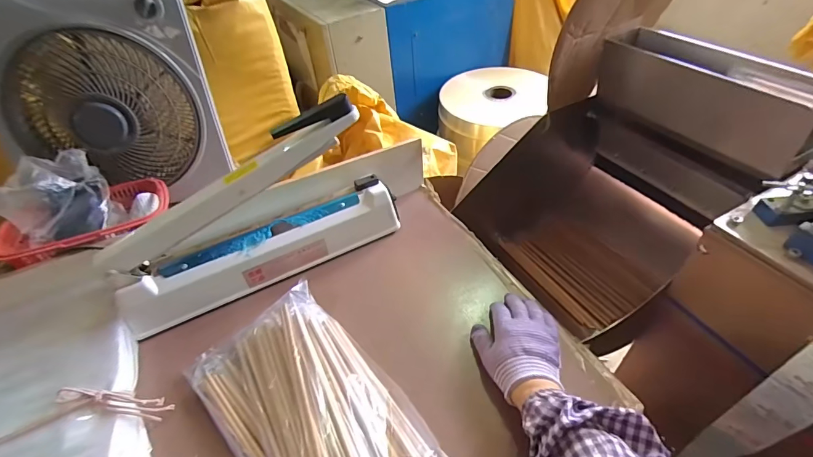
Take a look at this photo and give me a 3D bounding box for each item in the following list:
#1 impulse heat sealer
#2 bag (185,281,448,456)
[{"bbox_3d":[-0.192,-0.037,0.597,0.481,0.216,0.093,-25,47,-19],"label":"impulse heat sealer"},{"bbox_3d":[-0.097,0.204,0.449,0.349,0.043,0.175,28,53,34],"label":"bag"}]

